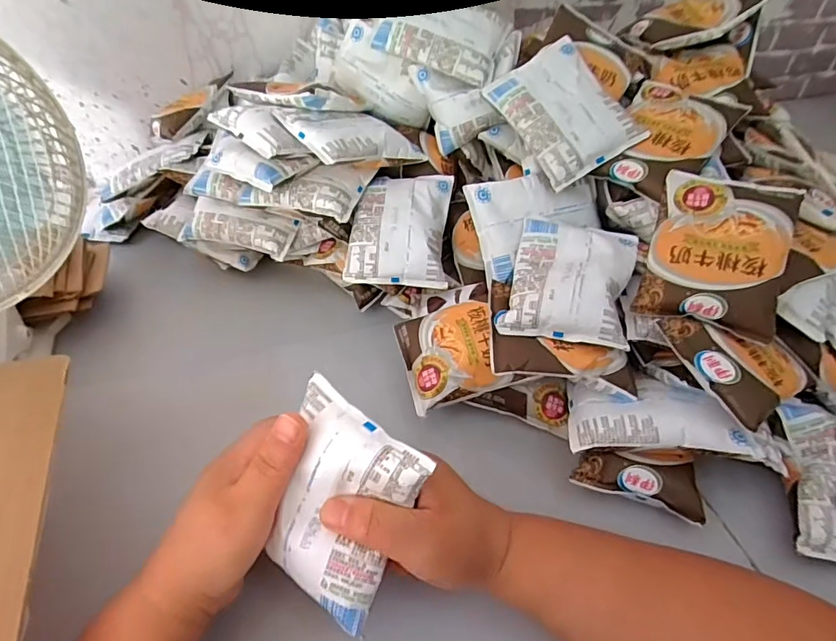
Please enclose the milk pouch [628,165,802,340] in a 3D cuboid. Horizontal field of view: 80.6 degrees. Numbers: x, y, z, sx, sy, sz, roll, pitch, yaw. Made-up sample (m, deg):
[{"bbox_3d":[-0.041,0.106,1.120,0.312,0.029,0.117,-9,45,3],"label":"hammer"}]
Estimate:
[{"bbox_3d":[0.239,-0.062,0.390,0.097,0.023,0.135,17,77,26],"label":"milk pouch"}]

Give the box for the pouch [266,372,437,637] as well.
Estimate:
[{"bbox_3d":[-0.049,0.105,0.287,0.087,0.112,0.018,24,4,19],"label":"pouch"}]

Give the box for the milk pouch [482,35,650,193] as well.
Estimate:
[{"bbox_3d":[0.133,-0.196,0.457,0.095,0.019,0.128,-31,73,-2],"label":"milk pouch"}]

